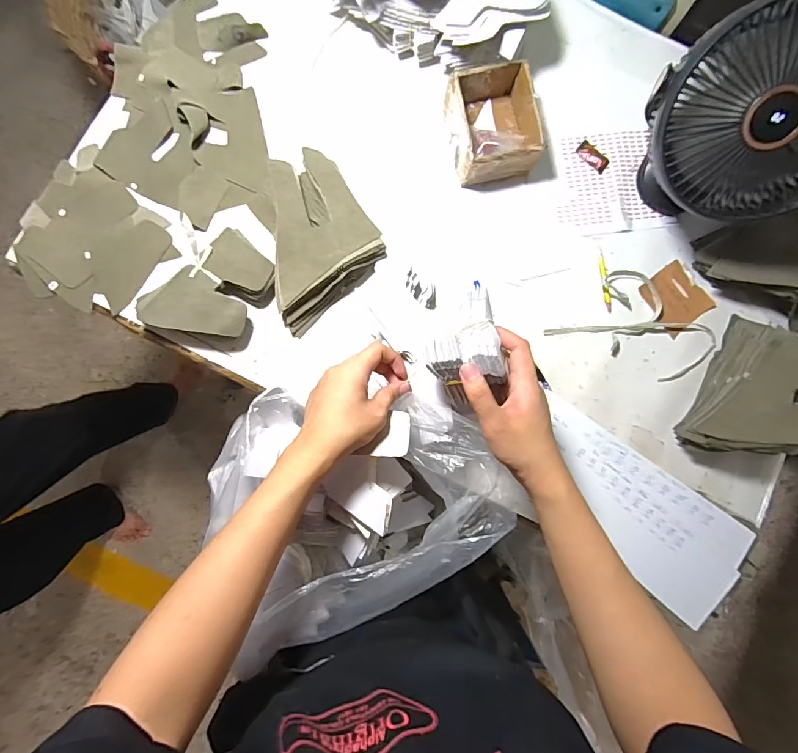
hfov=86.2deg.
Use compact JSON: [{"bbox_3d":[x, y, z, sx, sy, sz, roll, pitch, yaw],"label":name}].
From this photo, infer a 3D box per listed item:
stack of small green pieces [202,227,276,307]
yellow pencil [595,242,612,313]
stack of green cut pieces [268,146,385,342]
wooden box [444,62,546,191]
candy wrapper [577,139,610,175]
[{"bbox_3d":[-0.195,-0.130,0.531,0.084,0.030,0.066,42,84,2],"label":"stack of small green pieces"},{"bbox_3d":[0.278,-0.135,0.578,0.009,0.007,0.098,-4,84,-3],"label":"yellow pencil"},{"bbox_3d":[-0.090,-0.176,0.547,0.137,0.042,0.228,-3,84,-3],"label":"stack of green cut pieces"},{"bbox_3d":[0.123,-0.329,0.566,0.112,0.059,0.134,-10,84,-4],"label":"wooden box"},{"bbox_3d":[0.272,-0.309,0.599,0.049,0.004,0.024,45,84,2],"label":"candy wrapper"}]

